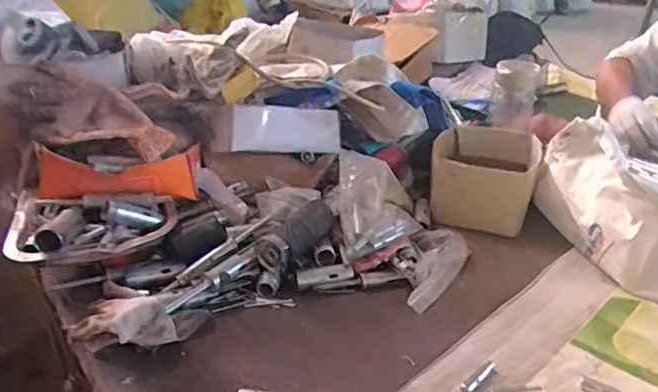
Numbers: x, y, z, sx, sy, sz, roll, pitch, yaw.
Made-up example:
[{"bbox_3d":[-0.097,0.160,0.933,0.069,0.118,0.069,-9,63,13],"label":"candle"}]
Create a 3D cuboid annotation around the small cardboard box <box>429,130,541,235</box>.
[{"bbox_3d":[0.222,-0.025,0.822,0.144,0.097,0.165,10,27,13],"label":"small cardboard box"}]

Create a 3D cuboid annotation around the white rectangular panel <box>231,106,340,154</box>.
[{"bbox_3d":[-0.057,-0.095,0.812,0.170,0.111,0.010,-4,60,-20],"label":"white rectangular panel"}]

